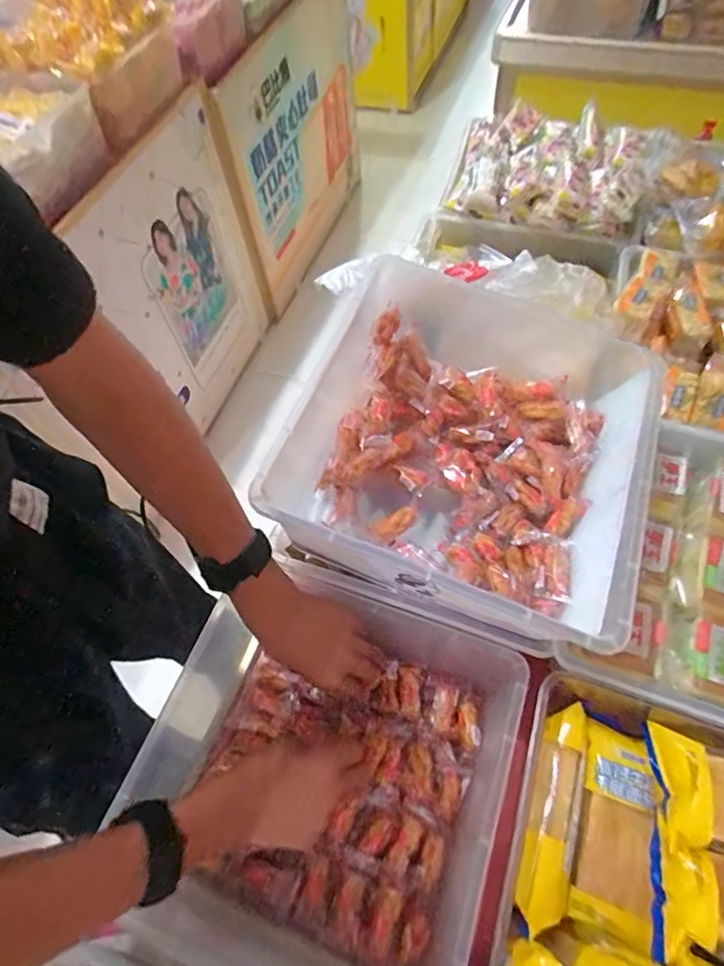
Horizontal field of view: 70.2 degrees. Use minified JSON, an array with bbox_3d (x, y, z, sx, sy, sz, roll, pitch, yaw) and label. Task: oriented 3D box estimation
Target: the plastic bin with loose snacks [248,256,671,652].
[{"bbox_3d":[0.093,-0.027,0.497,0.316,0.147,0.292,18,64,14],"label":"plastic bin with loose snacks"}]

